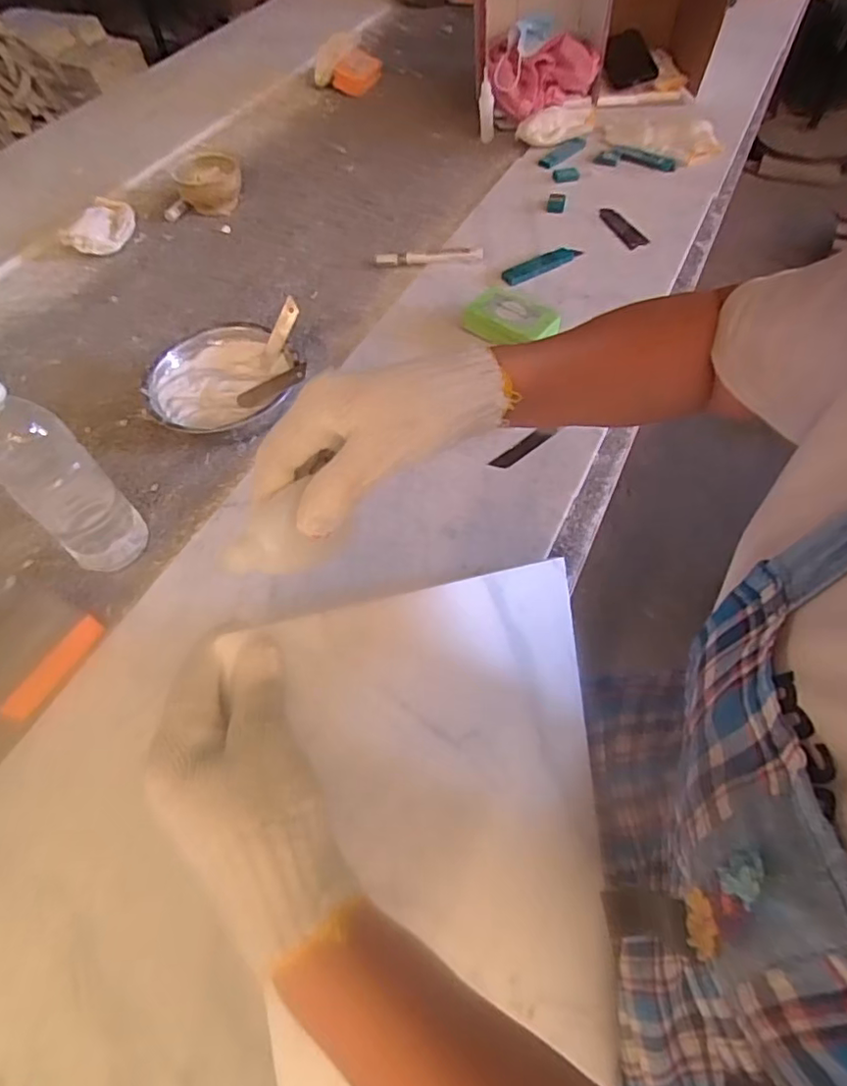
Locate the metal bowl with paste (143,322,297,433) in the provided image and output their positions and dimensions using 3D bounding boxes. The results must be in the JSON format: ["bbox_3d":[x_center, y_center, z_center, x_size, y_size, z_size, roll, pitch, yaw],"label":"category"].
[{"bbox_3d":[-0.217,-0.169,0.626,0.152,0.047,0.143,-1,58,2],"label":"metal bowl with paste"}]

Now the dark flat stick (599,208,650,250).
[{"bbox_3d":[0.274,-0.436,0.801,0.030,0.007,0.097,-20,59,-12],"label":"dark flat stick"}]

